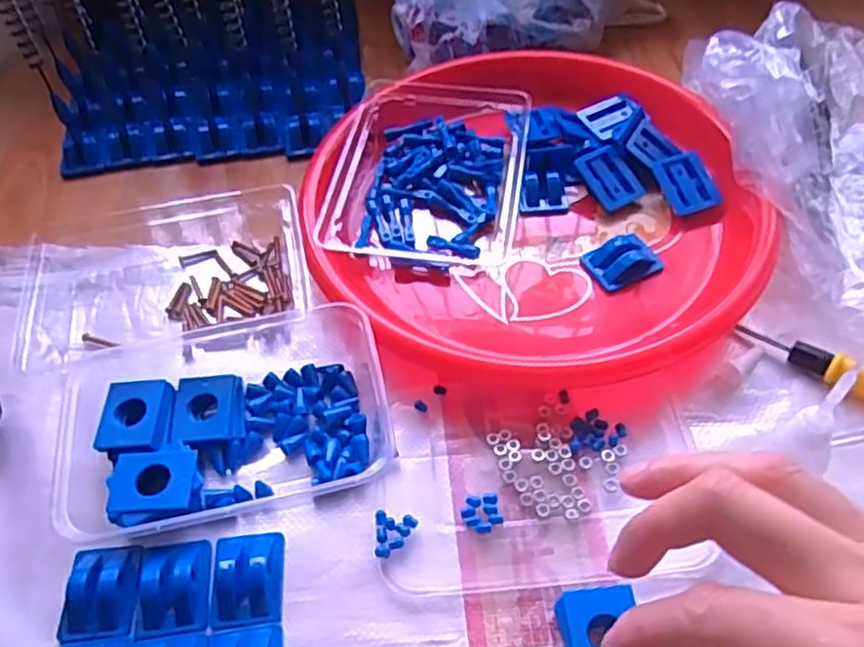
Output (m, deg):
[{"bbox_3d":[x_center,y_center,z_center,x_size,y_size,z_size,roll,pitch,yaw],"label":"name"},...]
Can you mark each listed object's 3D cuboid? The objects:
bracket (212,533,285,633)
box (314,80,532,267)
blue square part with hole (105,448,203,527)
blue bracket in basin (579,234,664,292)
[{"bbox_3d":[-0.091,0.123,0.346,0.034,0.013,0.046,-8,53,-2],"label":"bracket"},{"bbox_3d":[0.000,-0.104,0.492,0.121,0.035,0.158,7,53,9],"label":"box"},{"bbox_3d":[-0.142,0.083,0.364,0.045,0.009,0.038,-7,55,-4],"label":"blue square part with hole"},{"bbox_3d":[0.121,-0.042,0.448,0.043,0.016,0.032,-25,55,-14],"label":"blue bracket in basin"}]

